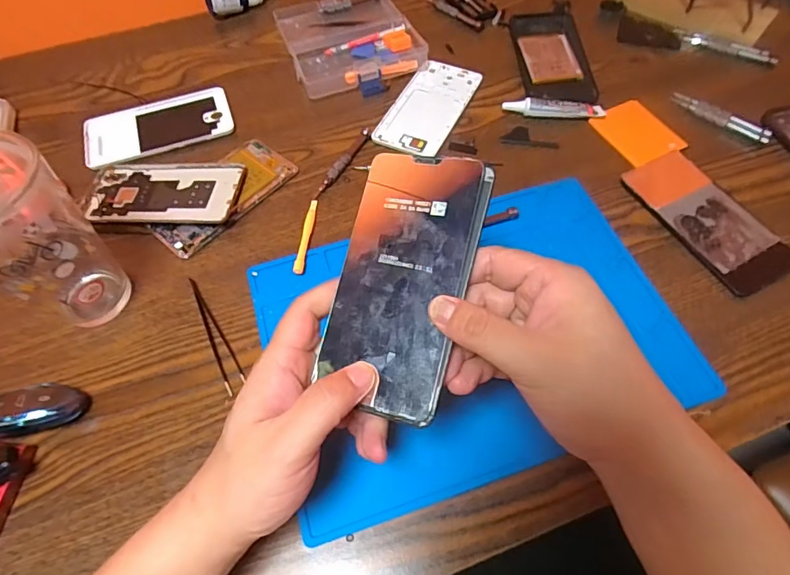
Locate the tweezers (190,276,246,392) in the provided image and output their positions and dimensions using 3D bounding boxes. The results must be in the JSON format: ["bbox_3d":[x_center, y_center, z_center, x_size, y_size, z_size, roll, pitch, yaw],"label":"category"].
[{"bbox_3d":[-0.149,0.036,0.393,0.014,0.007,0.116,-28,63,-14],"label":"tweezers"}]

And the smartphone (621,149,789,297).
[{"bbox_3d":[0.281,-0.064,0.435,0.069,0.010,0.150,-23,62,-12],"label":"smartphone"}]

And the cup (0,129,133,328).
[{"bbox_3d":[-0.263,-0.031,0.351,0.092,0.154,0.082,29,64,17],"label":"cup"}]

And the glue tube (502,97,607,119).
[{"bbox_3d":[0.168,-0.188,0.507,0.104,0.014,0.022,6,60,5],"label":"glue tube"}]

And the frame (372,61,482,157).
[{"bbox_3d":[0.037,-0.199,0.525,0.074,0.005,0.146,22,63,14],"label":"frame"}]

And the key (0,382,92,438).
[{"bbox_3d":[-0.280,0.090,0.355,0.095,0.023,0.030,-12,60,-5],"label":"key"}]

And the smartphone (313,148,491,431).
[{"bbox_3d":[0.003,-0.006,0.273,0.075,0.004,0.146,12,78,19],"label":"smartphone"}]

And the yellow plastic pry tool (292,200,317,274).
[{"bbox_3d":[-0.080,-0.048,0.436,0.008,0.007,0.084,3,60,3],"label":"yellow plastic pry tool"}]

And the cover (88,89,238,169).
[{"bbox_3d":[-0.255,-0.175,0.521,0.152,0.010,0.081,-23,61,-11],"label":"cover"}]

